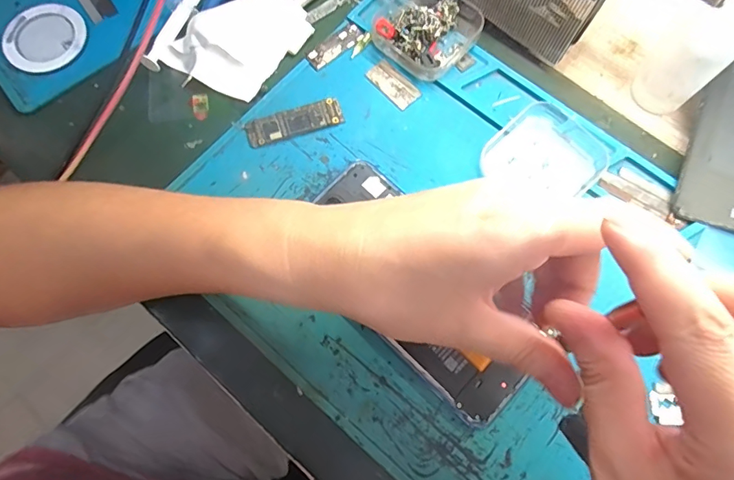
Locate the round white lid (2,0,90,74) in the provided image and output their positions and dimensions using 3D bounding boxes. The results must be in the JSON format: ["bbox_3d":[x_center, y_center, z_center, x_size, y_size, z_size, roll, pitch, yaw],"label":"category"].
[{"bbox_3d":[-0.234,-0.148,0.326,0.055,0.009,0.055,0,74,1],"label":"round white lid"}]

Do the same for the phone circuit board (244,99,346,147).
[{"bbox_3d":[-0.048,-0.078,0.301,0.064,0.005,0.020,-17,75,-3],"label":"phone circuit board"}]

